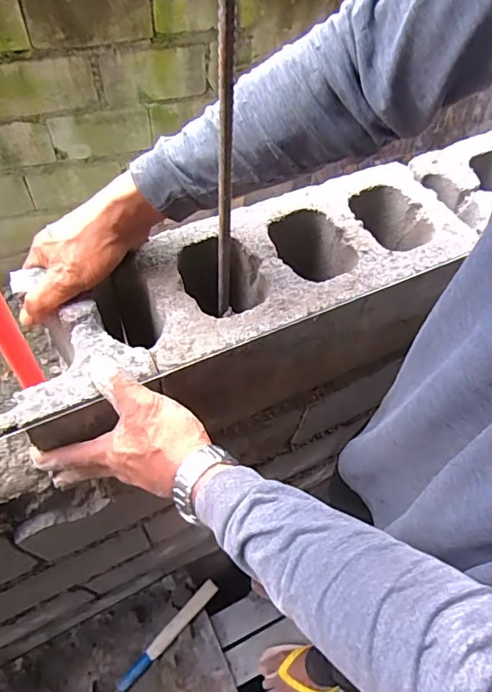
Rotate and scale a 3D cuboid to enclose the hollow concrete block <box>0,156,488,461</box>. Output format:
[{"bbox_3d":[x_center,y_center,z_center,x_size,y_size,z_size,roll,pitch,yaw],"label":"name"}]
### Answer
[{"bbox_3d":[0.000,-0.028,0.551,0.464,0.214,0.155,-22,62,-22],"label":"hollow concrete block"}]

